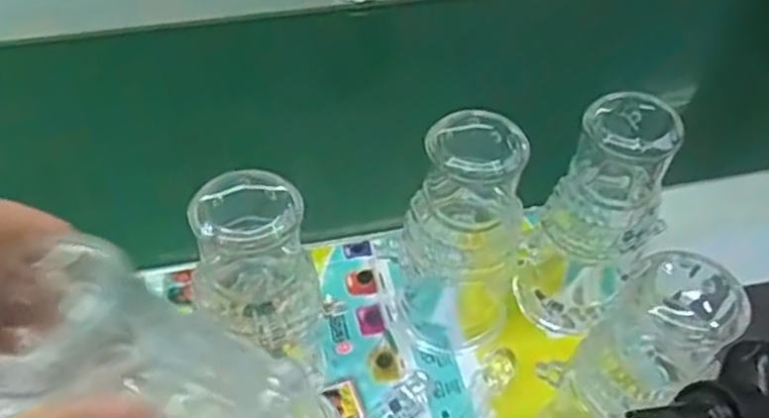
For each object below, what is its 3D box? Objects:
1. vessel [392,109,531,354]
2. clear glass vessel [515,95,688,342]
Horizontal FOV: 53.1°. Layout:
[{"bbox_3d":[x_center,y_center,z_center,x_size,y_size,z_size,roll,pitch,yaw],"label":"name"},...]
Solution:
[{"bbox_3d":[0.046,0.021,0.478,0.066,0.173,0.057,24,52,16],"label":"vessel"},{"bbox_3d":[0.135,0.008,0.494,0.074,0.182,0.069,21,51,13],"label":"clear glass vessel"}]

